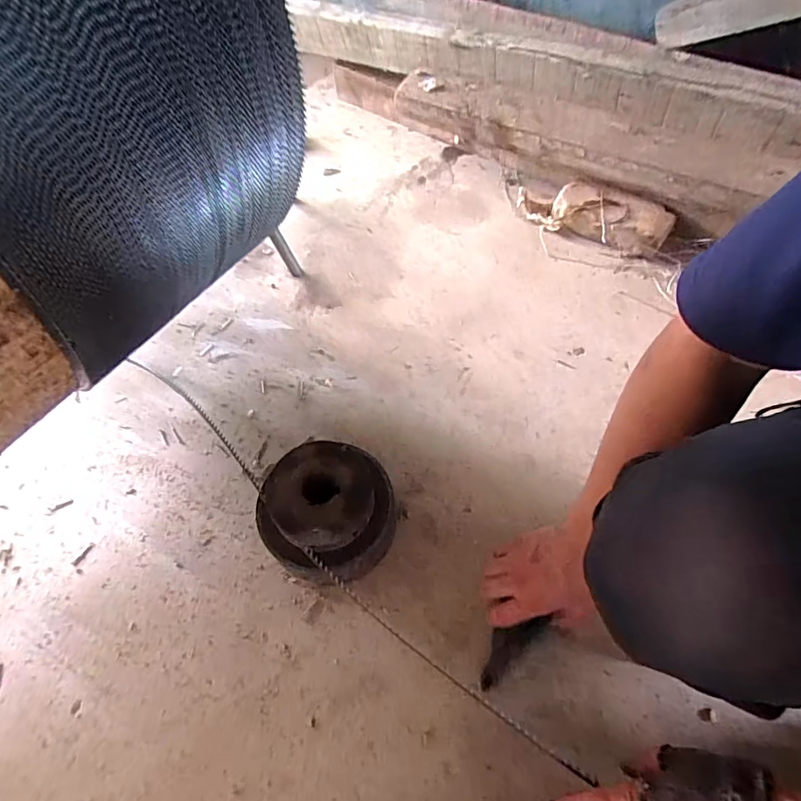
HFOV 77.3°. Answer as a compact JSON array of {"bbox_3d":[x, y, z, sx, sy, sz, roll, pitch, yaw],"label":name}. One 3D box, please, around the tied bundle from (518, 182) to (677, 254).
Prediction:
[{"bbox_3d":[0.356,-0.350,0.939,0.279,0.061,0.115,26,61,17],"label":"tied bundle"}]

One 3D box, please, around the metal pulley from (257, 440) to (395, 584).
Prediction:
[{"bbox_3d":[-0.085,0.134,0.590,0.147,0.115,0.136,0,56,1],"label":"metal pulley"}]

